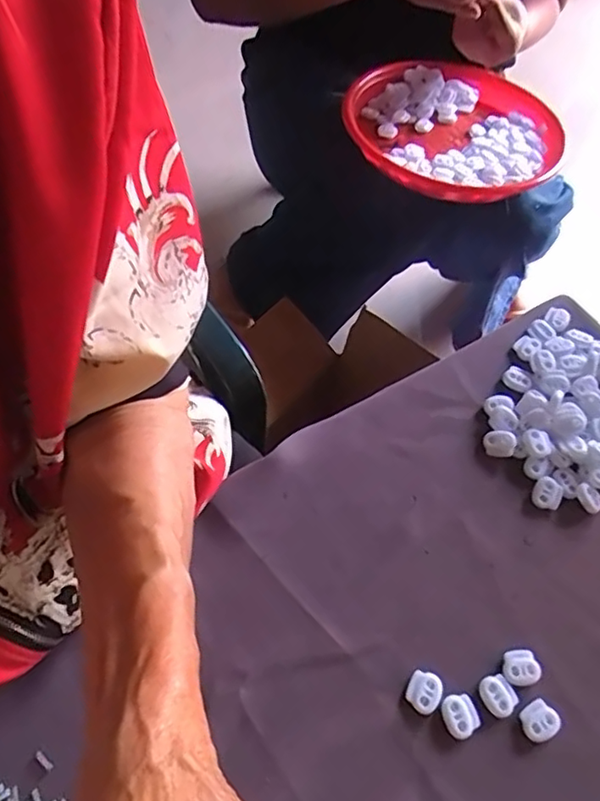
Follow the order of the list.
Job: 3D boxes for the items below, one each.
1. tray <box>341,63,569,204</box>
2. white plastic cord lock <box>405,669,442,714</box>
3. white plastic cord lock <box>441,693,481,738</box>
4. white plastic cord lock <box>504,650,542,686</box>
[{"bbox_3d":[0.177,-0.317,0.700,0.229,0.042,0.228,3,60,-5],"label":"tray"},{"bbox_3d":[0.074,0.174,0.358,0.019,0.005,0.021,29,63,12],"label":"white plastic cord lock"},{"bbox_3d":[0.094,0.185,0.352,0.020,0.005,0.022,-15,63,-12],"label":"white plastic cord lock"},{"bbox_3d":[0.137,0.164,0.369,0.022,0.004,0.020,-4,61,-6],"label":"white plastic cord lock"}]

